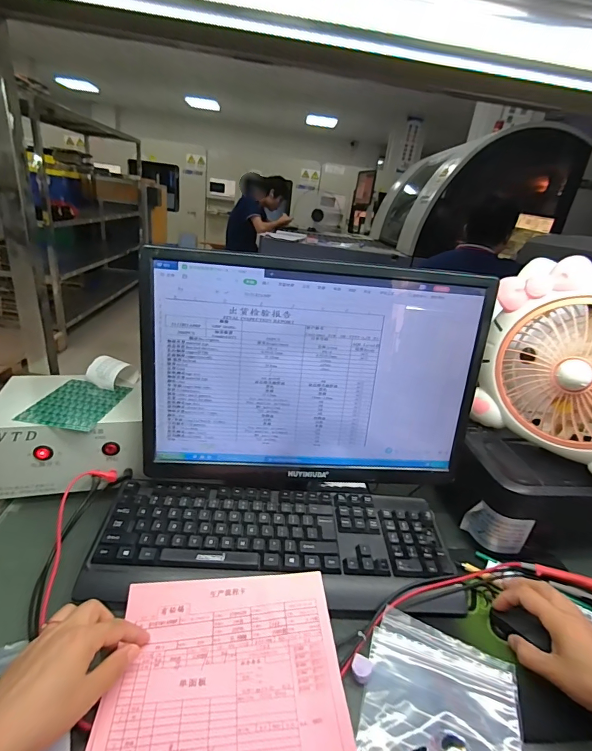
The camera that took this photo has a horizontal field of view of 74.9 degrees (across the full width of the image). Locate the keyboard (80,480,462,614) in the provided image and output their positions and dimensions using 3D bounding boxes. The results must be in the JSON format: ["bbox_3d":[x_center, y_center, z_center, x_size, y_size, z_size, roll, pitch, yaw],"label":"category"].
[{"bbox_3d":[-0.018,0.209,0.491,0.435,0.028,0.159,5,25,-5],"label":"keyboard"}]

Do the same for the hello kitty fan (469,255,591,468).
[{"bbox_3d":[0.389,-0.008,0.514,0.110,0.233,0.251,-9,29,-31],"label":"hello kitty fan"}]

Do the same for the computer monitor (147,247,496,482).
[{"bbox_3d":[0.026,0.008,0.509,0.435,0.288,0.059,5,25,-6],"label":"computer monitor"}]

